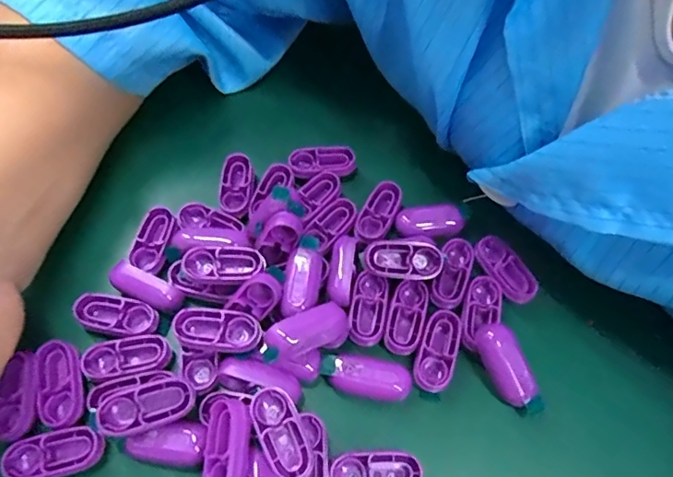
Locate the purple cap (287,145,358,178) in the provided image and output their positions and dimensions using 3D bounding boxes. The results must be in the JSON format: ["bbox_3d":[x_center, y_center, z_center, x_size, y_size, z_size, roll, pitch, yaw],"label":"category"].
[{"bbox_3d":[-0.007,-0.039,0.258,0.032,0.004,0.017,-12,61,-7],"label":"purple cap"}]

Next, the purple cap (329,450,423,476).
[{"bbox_3d":[0.015,0.087,0.189,0.033,0.004,0.017,-3,40,6],"label":"purple cap"}]

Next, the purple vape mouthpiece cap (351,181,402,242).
[{"bbox_3d":[0.020,-0.013,0.244,0.015,0.004,0.036,25,64,13],"label":"purple vape mouthpiece cap"}]

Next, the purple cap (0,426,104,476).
[{"bbox_3d":[-0.104,0.080,0.188,0.033,0.005,0.016,-11,61,-6],"label":"purple cap"}]

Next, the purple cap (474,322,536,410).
[{"bbox_3d":[0.068,0.049,0.205,0.012,0.012,0.032,-17,62,-10],"label":"purple cap"}]

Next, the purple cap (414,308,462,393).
[{"bbox_3d":[0.042,0.047,0.214,0.014,0.007,0.035,18,62,10],"label":"purple cap"}]

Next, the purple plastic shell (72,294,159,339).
[{"bbox_3d":[-0.093,0.033,0.215,0.034,0.006,0.016,12,61,6],"label":"purple plastic shell"}]

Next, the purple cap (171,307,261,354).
[{"bbox_3d":[-0.048,0.038,0.206,0.034,0.013,0.015,9,61,5],"label":"purple cap"}]

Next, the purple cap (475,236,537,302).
[{"bbox_3d":[0.076,0.013,0.232,0.016,0.006,0.034,-21,63,-12],"label":"purple cap"}]

